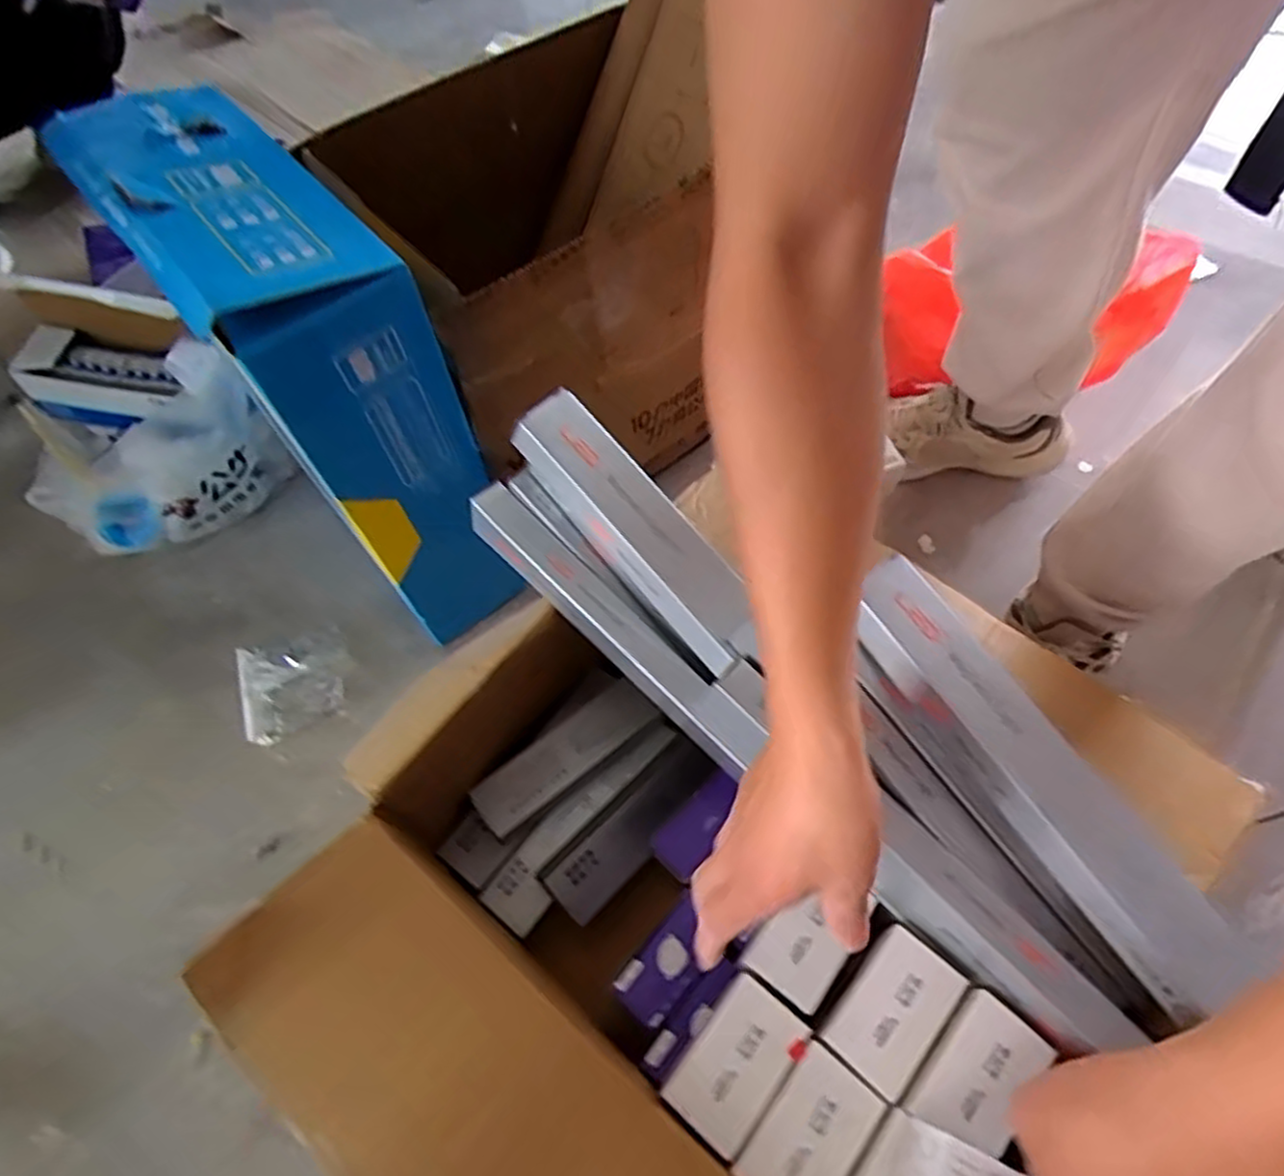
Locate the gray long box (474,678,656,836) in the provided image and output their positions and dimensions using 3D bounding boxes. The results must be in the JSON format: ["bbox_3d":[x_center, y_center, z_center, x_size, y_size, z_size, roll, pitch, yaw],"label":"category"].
[{"bbox_3d":[-0.075,0.164,0.708,0.186,0.028,0.059,-36,65,-17],"label":"gray long box"}]

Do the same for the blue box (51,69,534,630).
[{"bbox_3d":[-0.299,-0.179,0.698,0.138,0.436,0.310,-40,66,-19],"label":"blue box"}]

